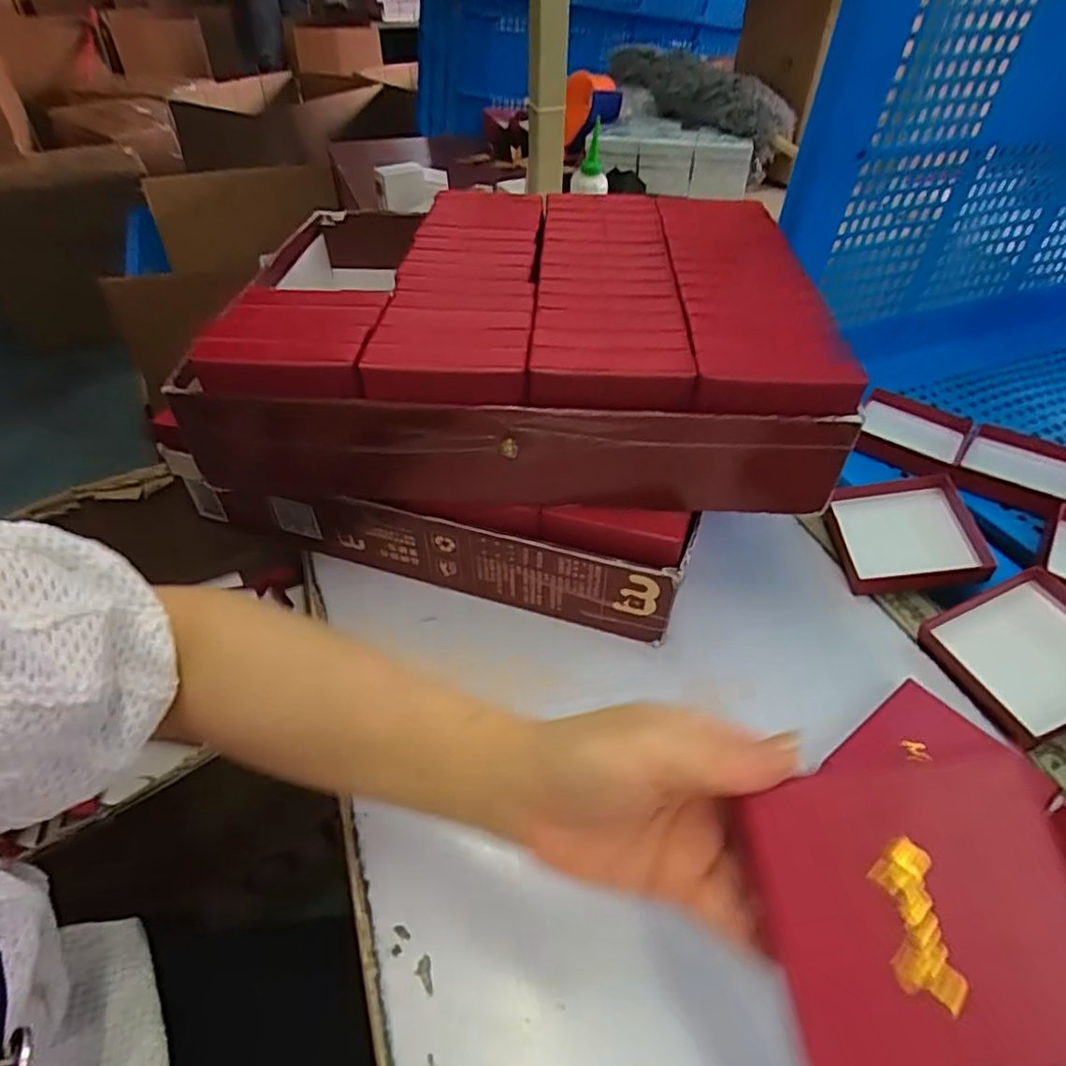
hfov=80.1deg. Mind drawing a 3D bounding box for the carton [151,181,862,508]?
[{"bbox_3d":[-0.013,-0.148,0.461,0.385,0.101,0.287,1,45,0],"label":"carton"}]

